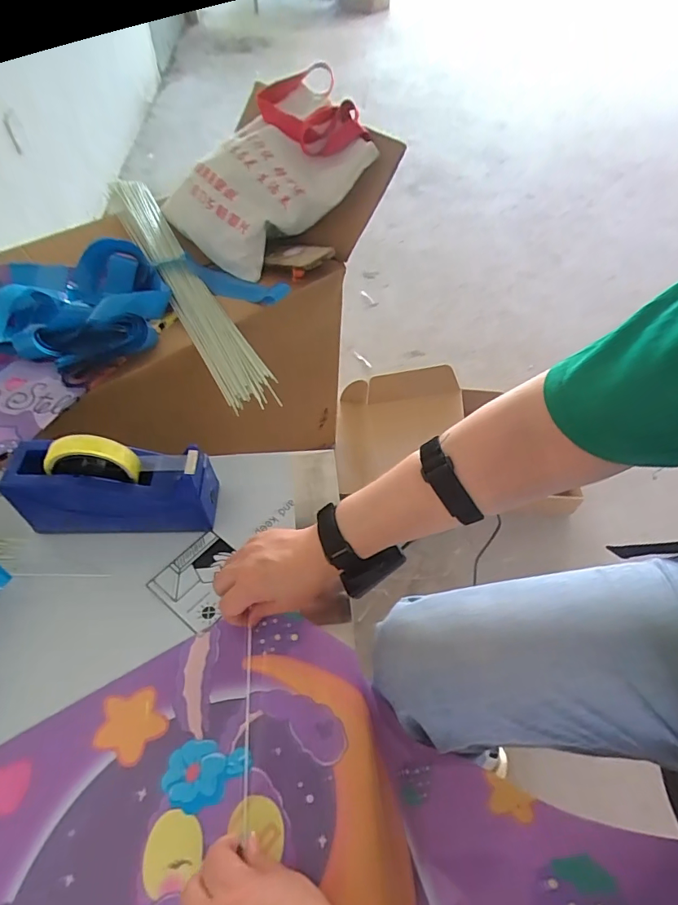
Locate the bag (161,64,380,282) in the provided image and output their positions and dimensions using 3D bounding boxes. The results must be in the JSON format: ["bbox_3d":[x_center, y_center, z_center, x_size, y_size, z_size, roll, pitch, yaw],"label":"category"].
[{"bbox_3d":[-0.110,-0.487,0.795,0.365,0.084,0.243,-41,85,-1],"label":"bag"}]

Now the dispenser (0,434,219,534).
[{"bbox_3d":[-0.245,0.036,0.512,0.201,0.123,0.065,-1,53,-4],"label":"dispenser"}]

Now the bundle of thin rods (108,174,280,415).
[{"bbox_3d":[-0.260,-0.291,0.752,0.072,0.036,0.618,-24,58,-20],"label":"bundle of thin rods"}]

